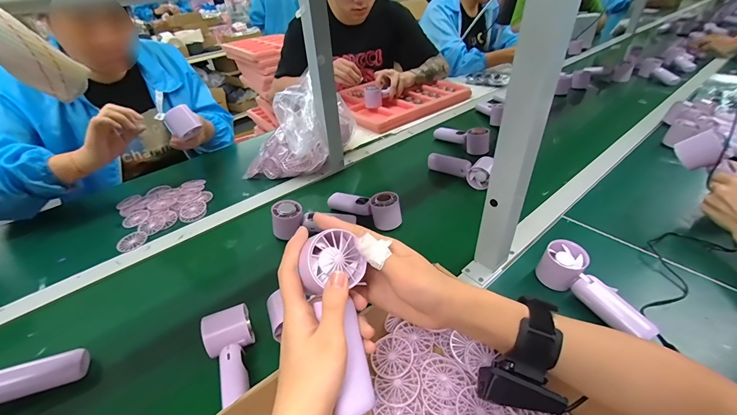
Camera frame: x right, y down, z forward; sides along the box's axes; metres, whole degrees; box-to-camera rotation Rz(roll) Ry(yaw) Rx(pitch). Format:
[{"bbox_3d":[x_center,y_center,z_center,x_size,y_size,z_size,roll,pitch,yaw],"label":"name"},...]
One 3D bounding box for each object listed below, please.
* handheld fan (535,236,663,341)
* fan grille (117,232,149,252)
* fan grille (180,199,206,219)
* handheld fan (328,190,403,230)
[{"bbox_3d":[0.314,0.114,0.458,0.065,0.060,0.150,-31,45,-32],"label":"handheld fan"},{"bbox_3d":[-0.452,0.064,0.633,0.051,0.005,0.051,-2,37,1],"label":"fan grille"},{"bbox_3d":[-0.373,0.002,0.701,0.051,0.004,0.057,-15,39,-15],"label":"fan grille"},{"bbox_3d":[-0.004,-0.011,0.647,0.154,0.055,0.056,23,44,30],"label":"handheld fan"}]

